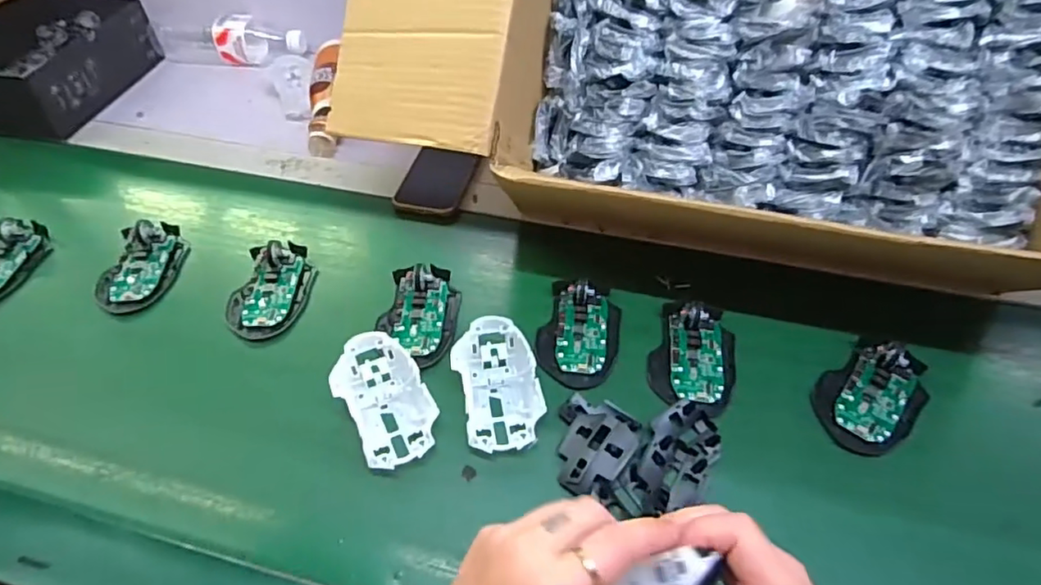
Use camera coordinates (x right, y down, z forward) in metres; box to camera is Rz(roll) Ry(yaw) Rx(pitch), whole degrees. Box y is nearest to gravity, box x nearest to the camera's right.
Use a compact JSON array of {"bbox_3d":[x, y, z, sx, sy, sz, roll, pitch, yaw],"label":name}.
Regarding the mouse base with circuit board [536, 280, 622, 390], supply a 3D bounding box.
[{"bbox_3d":[0.056,0.033,0.532,0.073,0.020,0.105,8,51,7],"label":"mouse base with circuit board"}]

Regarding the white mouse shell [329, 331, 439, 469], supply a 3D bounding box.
[{"bbox_3d":[-0.113,0.089,0.482,0.066,0.038,0.112,-25,54,-19],"label":"white mouse shell"}]

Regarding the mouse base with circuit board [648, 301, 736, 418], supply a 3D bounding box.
[{"bbox_3d":[0.157,0.052,0.517,0.072,0.021,0.109,11,51,10],"label":"mouse base with circuit board"}]

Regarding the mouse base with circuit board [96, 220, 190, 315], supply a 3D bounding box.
[{"bbox_3d":[-0.394,-0.032,0.598,0.070,0.030,0.110,6,51,5],"label":"mouse base with circuit board"}]

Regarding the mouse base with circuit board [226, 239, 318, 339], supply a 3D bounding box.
[{"bbox_3d":[-0.249,-0.009,0.572,0.071,0.025,0.112,7,51,6],"label":"mouse base with circuit board"}]

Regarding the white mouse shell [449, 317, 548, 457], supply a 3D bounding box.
[{"bbox_3d":[-0.019,0.077,0.489,0.067,0.034,0.111,-13,51,-10],"label":"white mouse shell"}]

